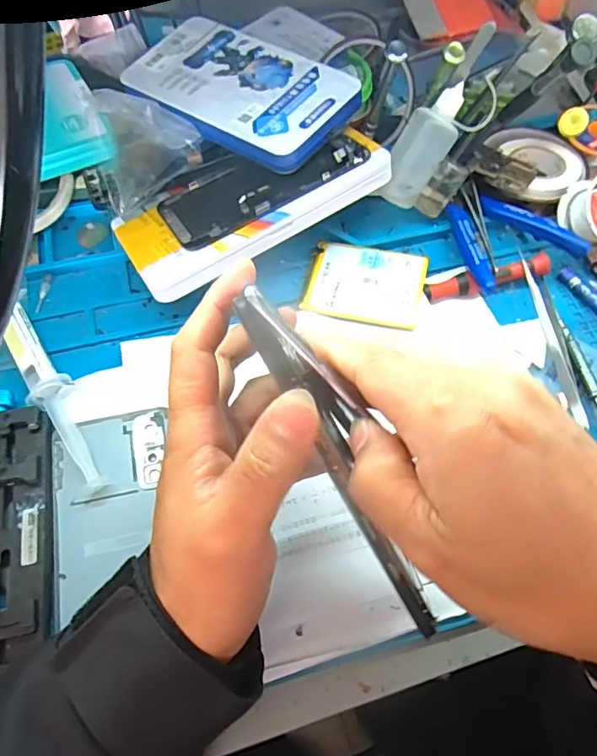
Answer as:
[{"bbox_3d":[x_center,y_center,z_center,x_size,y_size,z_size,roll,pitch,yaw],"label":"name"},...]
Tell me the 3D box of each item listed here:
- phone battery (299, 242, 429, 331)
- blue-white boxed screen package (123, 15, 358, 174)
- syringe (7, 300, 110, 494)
[{"bbox_3d":[0.047,-0.067,0.371,0.080,0.006,0.060,13,64,6],"label":"phone battery"},{"bbox_3d":[-0.045,-0.213,0.386,0.170,0.014,0.092,34,73,21],"label":"blue-white boxed screen package"},{"bbox_3d":[-0.153,0.010,0.327,0.025,0.019,0.134,-27,67,-14],"label":"syringe"}]

